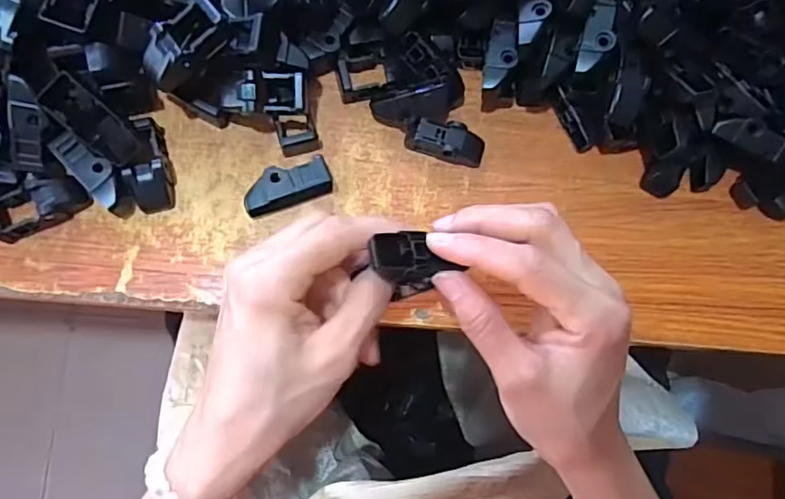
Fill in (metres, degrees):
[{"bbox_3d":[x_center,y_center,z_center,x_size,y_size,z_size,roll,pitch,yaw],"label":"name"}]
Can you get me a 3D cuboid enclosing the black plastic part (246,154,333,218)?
[{"bbox_3d":[-0.059,-0.034,0.326,0.048,0.024,0.022,-18,84,-8],"label":"black plastic part"}]

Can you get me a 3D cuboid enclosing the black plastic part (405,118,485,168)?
[{"bbox_3d":[0.032,-0.063,0.342,0.046,0.018,0.021,10,81,-4],"label":"black plastic part"}]

